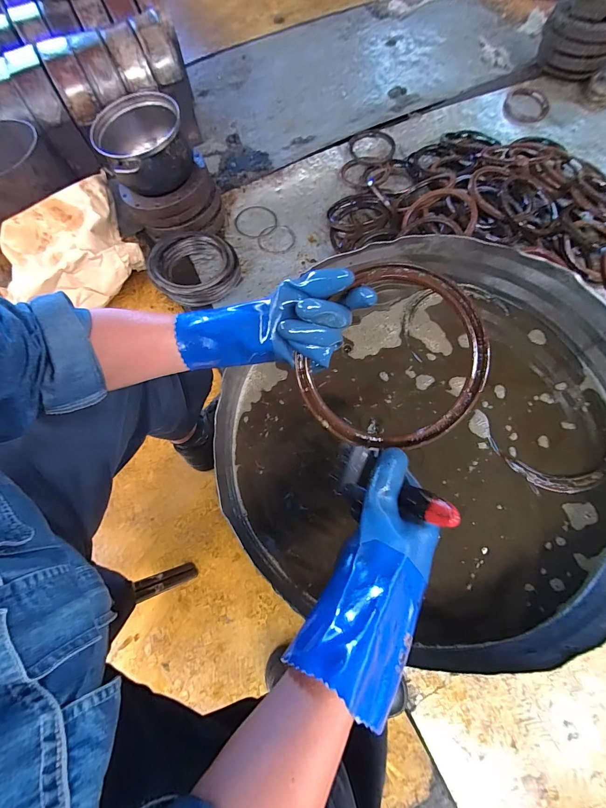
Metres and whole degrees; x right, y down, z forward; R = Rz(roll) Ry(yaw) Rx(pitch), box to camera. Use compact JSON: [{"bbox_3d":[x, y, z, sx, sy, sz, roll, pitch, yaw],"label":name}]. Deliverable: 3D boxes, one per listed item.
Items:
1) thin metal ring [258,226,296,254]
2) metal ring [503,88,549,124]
[{"bbox_3d":[-0.074,-0.479,0.969,0.112,0.006,0.100,-15,75,-7],"label":"thin metal ring"},{"bbox_3d":[0.808,-1.076,1.196,0.147,0.028,0.183,32,75,14],"label":"metal ring"}]

